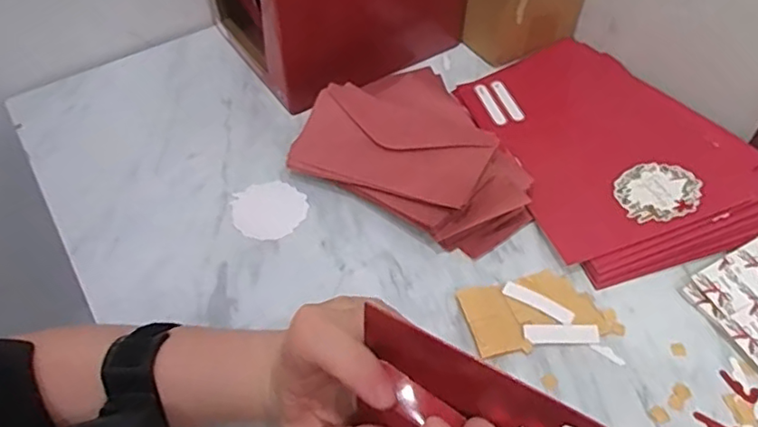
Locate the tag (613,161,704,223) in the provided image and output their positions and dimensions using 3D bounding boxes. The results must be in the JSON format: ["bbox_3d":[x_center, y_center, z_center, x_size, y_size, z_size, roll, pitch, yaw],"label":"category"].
[{"bbox_3d":[0.249,-0.020,0.532,0.070,0.004,0.066,-10,49,11],"label":"tag"}]

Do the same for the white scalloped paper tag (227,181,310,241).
[{"bbox_3d":[-0.104,-0.005,0.557,0.069,0.004,0.065,32,58,23],"label":"white scalloped paper tag"}]

